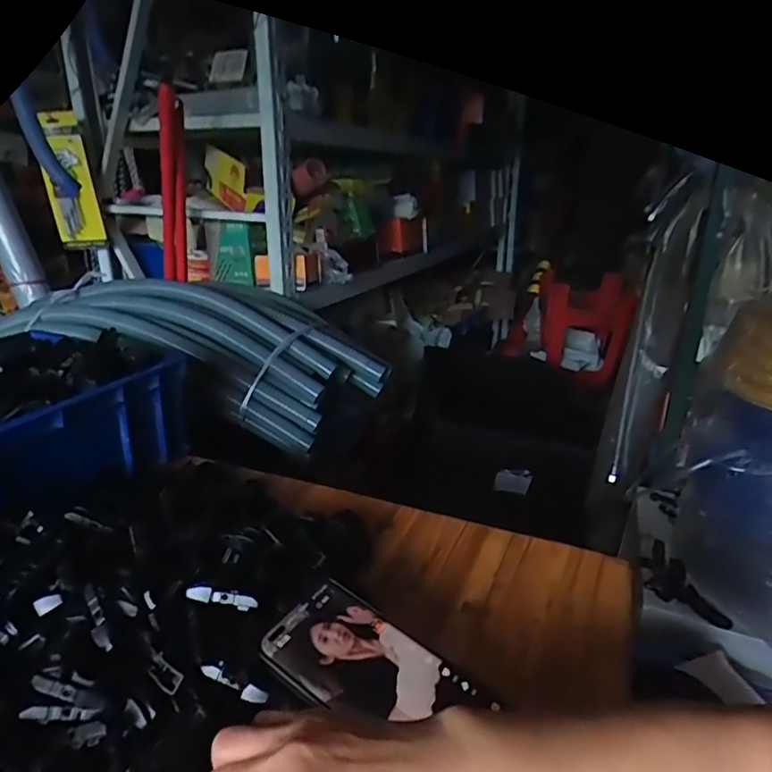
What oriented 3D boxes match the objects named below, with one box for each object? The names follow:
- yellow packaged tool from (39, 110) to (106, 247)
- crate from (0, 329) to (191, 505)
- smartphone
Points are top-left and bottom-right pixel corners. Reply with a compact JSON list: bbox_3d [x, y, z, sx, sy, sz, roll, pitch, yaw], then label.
[{"bbox_3d":[-0.632,-0.405,1.124,0.095,0.266,0.030,4,32,-5],"label":"yellow packaged tool"},{"bbox_3d":[-0.411,0.039,0.574,0.235,0.116,0.327,10,23,22],"label":"crate"},{"bbox_3d":[-0.006,0.186,0.366,0.142,0.004,0.079,27,35,24],"label":"smartphone"}]

